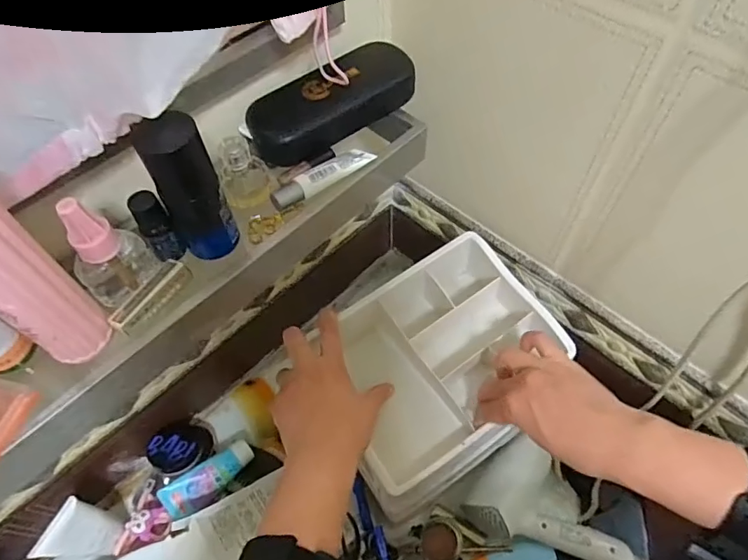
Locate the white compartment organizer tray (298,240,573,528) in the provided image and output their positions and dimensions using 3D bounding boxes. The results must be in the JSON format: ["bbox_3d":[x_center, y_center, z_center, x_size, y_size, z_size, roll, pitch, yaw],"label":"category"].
[{"bbox_3d":[0.062,0.076,0.520,0.231,0.079,0.182,-32,63,-17],"label":"white compartment organizer tray"}]

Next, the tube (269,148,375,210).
[{"bbox_3d":[-0.044,-0.089,0.423,0.095,0.013,0.026,-34,64,-18],"label":"tube"}]

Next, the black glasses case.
[{"bbox_3d":[-0.036,-0.160,0.448,0.156,0.035,0.061,-31,63,-17],"label":"black glasses case"}]

